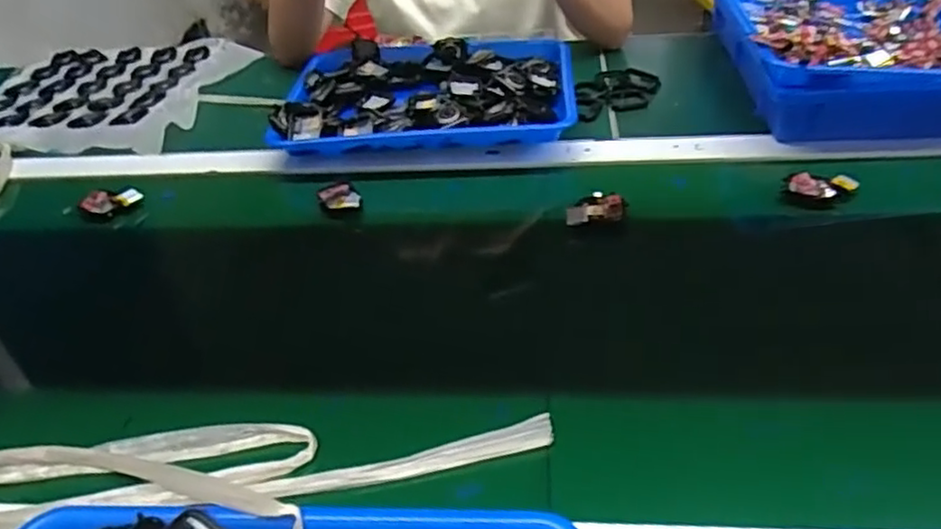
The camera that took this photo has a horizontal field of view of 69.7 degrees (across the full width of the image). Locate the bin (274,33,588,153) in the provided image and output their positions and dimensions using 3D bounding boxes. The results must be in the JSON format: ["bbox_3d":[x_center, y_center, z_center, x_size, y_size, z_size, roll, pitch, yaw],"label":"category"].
[{"bbox_3d":[-0.046,-0.199,0.800,0.326,0.052,0.226,-1,41,6],"label":"bin"}]

